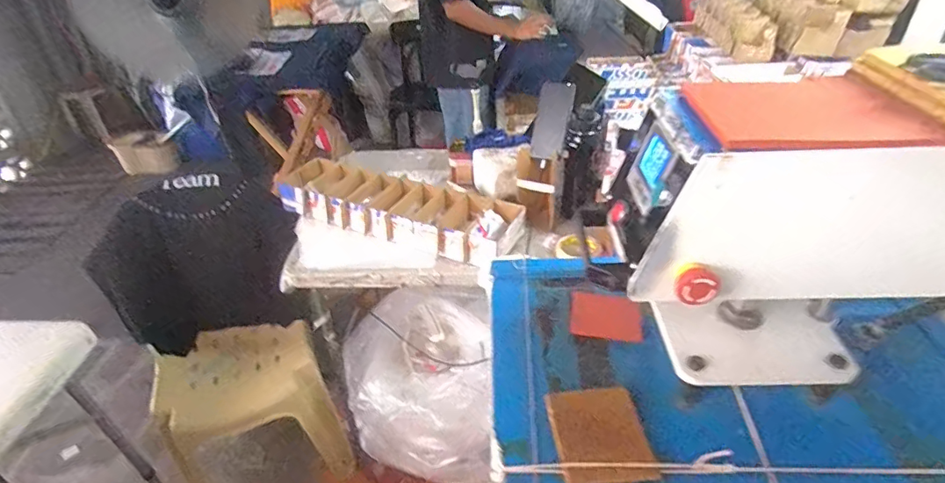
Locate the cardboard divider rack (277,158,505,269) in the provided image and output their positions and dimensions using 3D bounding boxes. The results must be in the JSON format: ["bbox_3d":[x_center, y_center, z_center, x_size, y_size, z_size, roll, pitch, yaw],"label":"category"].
[{"bbox_3d":[-0.206,-0.094,1.280,0.646,0.080,0.195,15,40,23],"label":"cardboard divider rack"}]

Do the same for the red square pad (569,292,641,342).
[{"bbox_3d":[0.188,0.105,0.718,0.094,0.004,0.087,5,37,10],"label":"red square pad"}]

